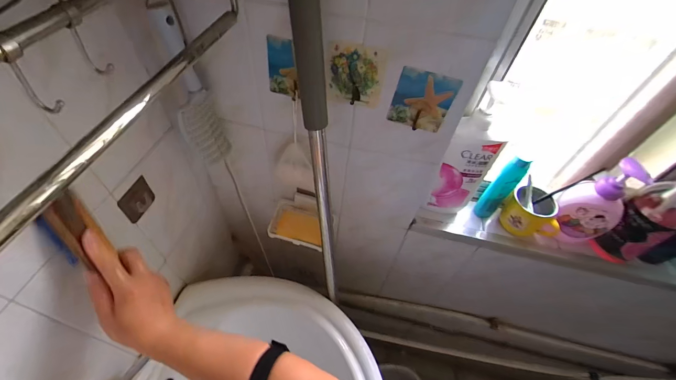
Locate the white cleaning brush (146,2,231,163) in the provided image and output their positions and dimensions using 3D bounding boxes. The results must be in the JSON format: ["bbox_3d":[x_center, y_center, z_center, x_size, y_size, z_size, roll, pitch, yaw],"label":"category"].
[{"bbox_3d":[-0.213,-0.135,0.452,0.059,0.248,0.040,-17,55,-18],"label":"white cleaning brush"}]

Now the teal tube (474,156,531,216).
[{"bbox_3d":[0.325,-0.004,0.601,0.049,0.155,0.039,-36,62,-29],"label":"teal tube"}]

